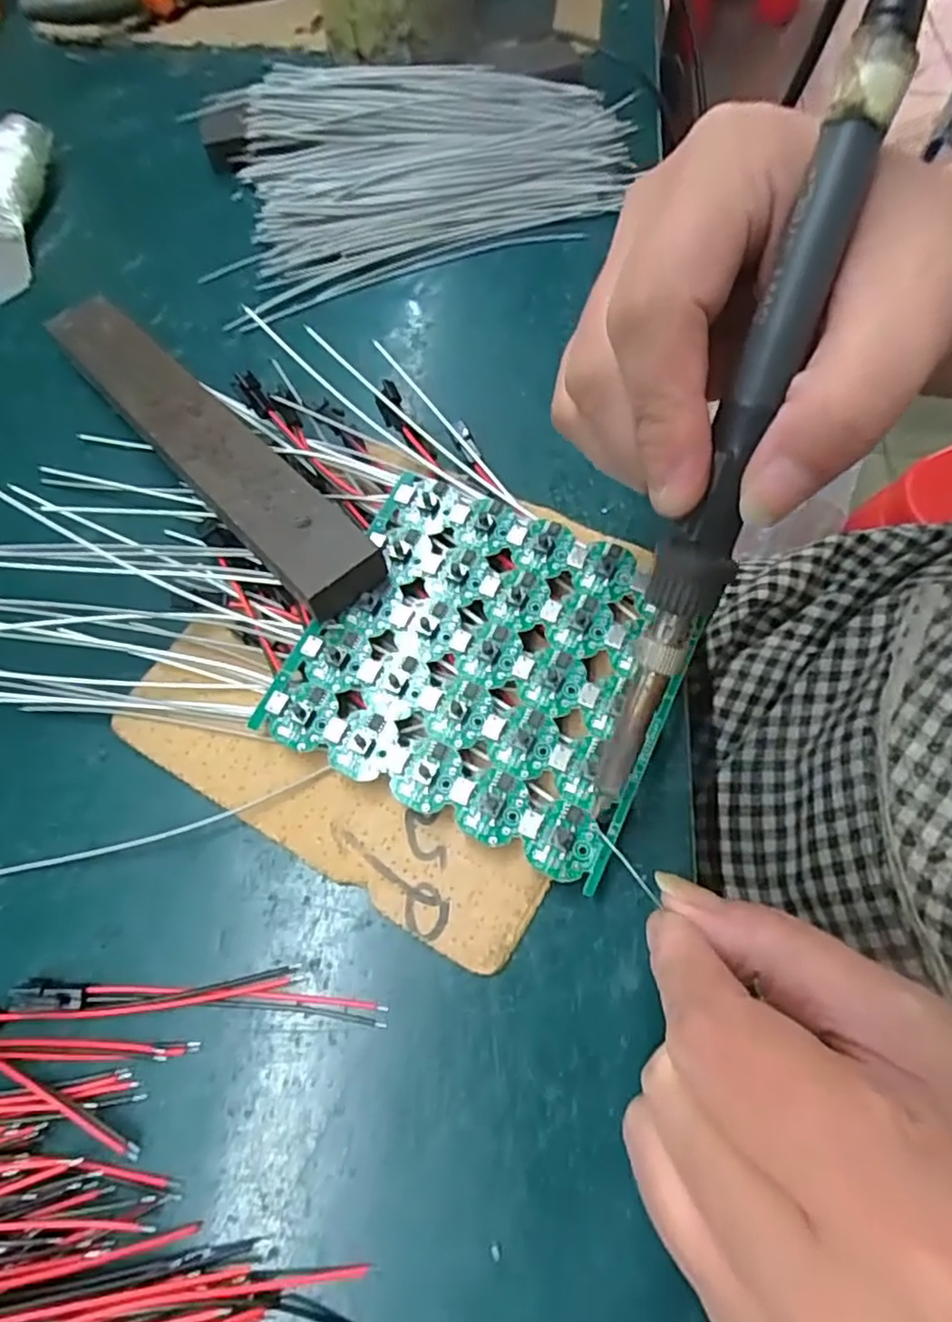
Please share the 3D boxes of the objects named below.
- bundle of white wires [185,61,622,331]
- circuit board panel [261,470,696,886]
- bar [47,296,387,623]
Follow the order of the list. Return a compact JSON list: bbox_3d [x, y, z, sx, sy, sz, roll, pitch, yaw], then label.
[{"bbox_3d":[-0.035,-0.258,0.352,0.209,0.028,0.140,-22,66,-7],"label":"bundle of white wires"},{"bbox_3d":[0.004,-0.002,0.226,0.117,0.005,0.105,23,72,13],"label":"circuit board panel"},{"bbox_3d":[-0.108,-0.089,0.263,0.032,0.017,0.202,-39,69,-14],"label":"bar"}]

